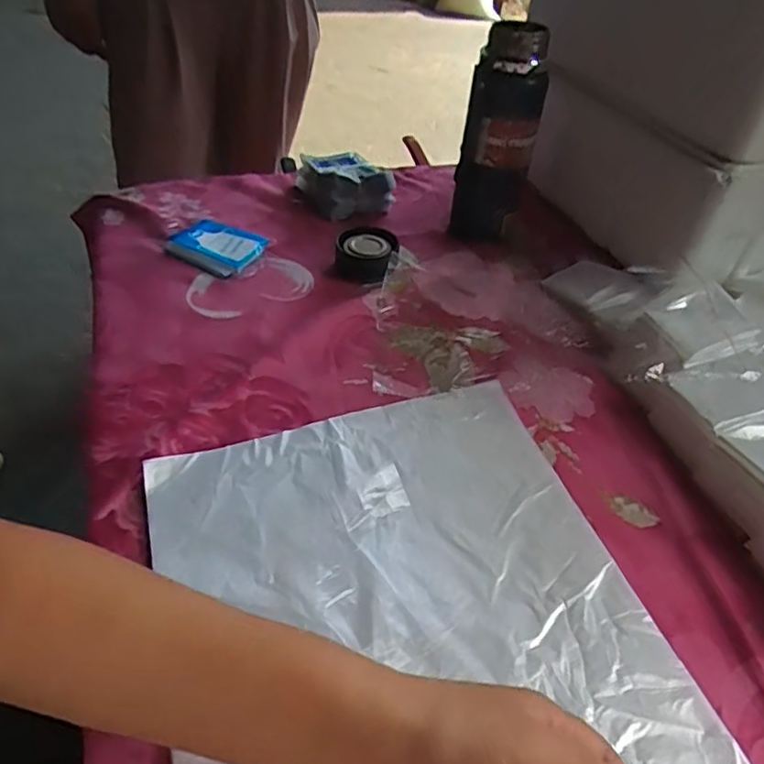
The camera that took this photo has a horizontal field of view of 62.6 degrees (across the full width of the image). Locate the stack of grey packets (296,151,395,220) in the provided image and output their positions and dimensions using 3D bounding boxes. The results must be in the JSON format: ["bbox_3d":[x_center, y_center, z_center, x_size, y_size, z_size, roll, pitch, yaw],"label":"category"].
[{"bbox_3d":[-0.050,-0.247,0.791,0.100,0.063,0.099,-22,50,-26],"label":"stack of grey packets"}]

